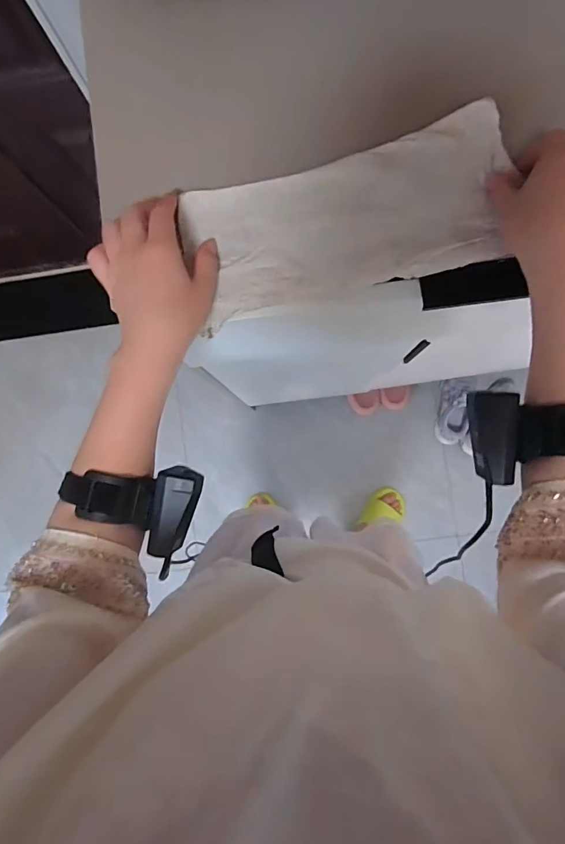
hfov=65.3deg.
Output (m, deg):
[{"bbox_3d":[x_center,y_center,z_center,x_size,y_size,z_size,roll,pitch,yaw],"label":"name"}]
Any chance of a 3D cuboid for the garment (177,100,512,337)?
[{"bbox_3d":[0.057,-0.177,0.395,0.280,0.032,0.122,-14,86,4],"label":"garment"}]

